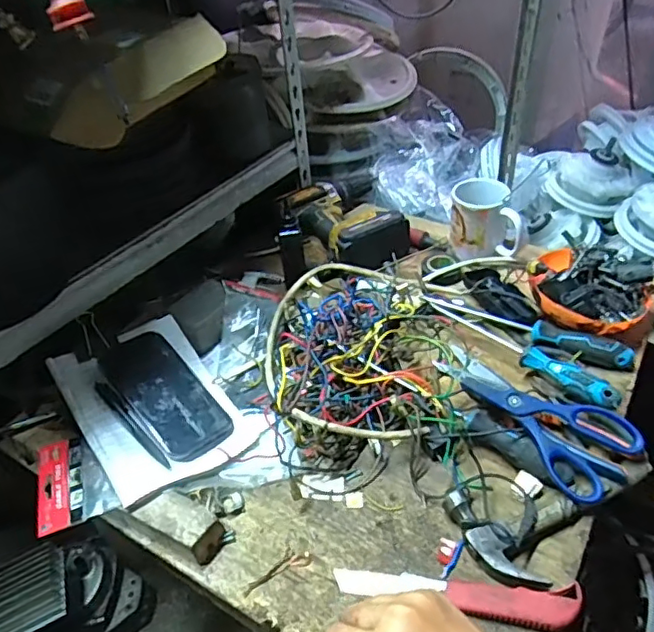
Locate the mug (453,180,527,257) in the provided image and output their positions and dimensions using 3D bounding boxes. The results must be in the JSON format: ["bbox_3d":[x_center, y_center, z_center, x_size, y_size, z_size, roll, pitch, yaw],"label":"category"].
[{"bbox_3d":[0.232,-0.142,0.832,0.096,0.085,0.082,2,42,8],"label":"mug"}]

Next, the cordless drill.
[{"bbox_3d":[0.041,-0.159,0.897,0.163,0.068,0.245,-17,43,-13],"label":"cordless drill"}]

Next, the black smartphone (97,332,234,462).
[{"bbox_3d":[-0.183,0.085,0.638,0.077,0.011,0.173,-34,62,-28],"label":"black smartphone"}]

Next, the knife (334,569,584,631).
[{"bbox_3d":[0.112,0.244,0.494,0.207,0.016,0.038,2,42,8],"label":"knife"}]

